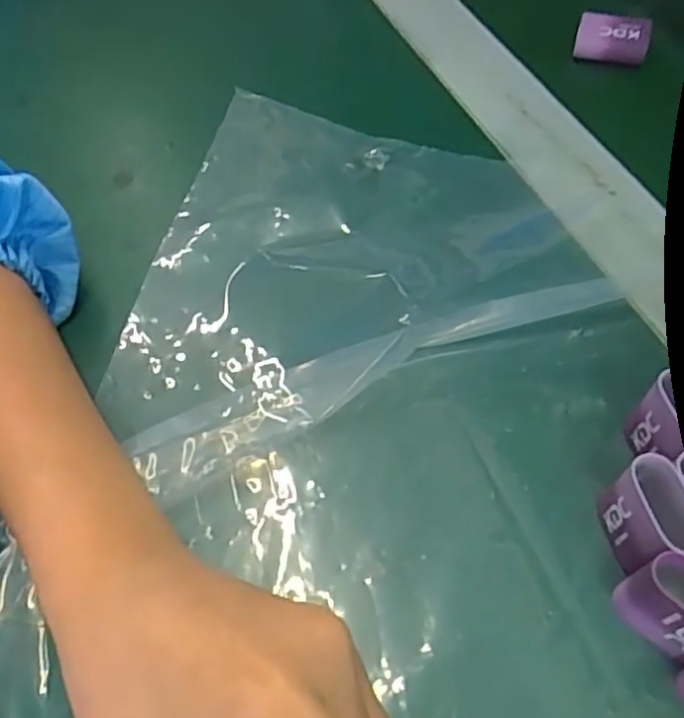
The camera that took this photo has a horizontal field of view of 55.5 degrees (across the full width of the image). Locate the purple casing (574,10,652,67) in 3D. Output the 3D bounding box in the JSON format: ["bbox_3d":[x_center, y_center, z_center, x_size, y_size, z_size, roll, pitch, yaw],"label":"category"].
[{"bbox_3d":[0.169,-0.199,0.406,0.043,0.026,0.013,13,29,12],"label":"purple casing"}]

